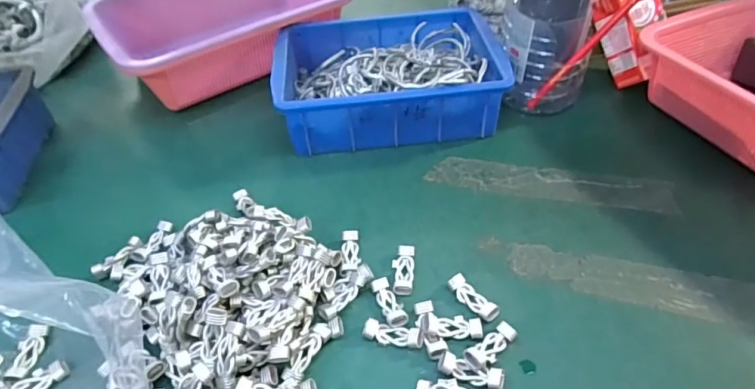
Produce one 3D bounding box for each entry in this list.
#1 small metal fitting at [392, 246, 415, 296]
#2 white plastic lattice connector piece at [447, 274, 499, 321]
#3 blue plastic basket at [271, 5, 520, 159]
[{"bbox_3d":[0.022,0.062,0.391,0.019,0.007,0.044,0,46,2],"label":"small metal fitting"},{"bbox_3d":[0.075,0.082,0.371,0.017,0.009,0.044,-32,53,-26],"label":"white plastic lattice connector piece"},{"bbox_3d":[0.011,-0.139,0.542,0.243,0.065,0.172,-5,46,-3],"label":"blue plastic basket"}]

